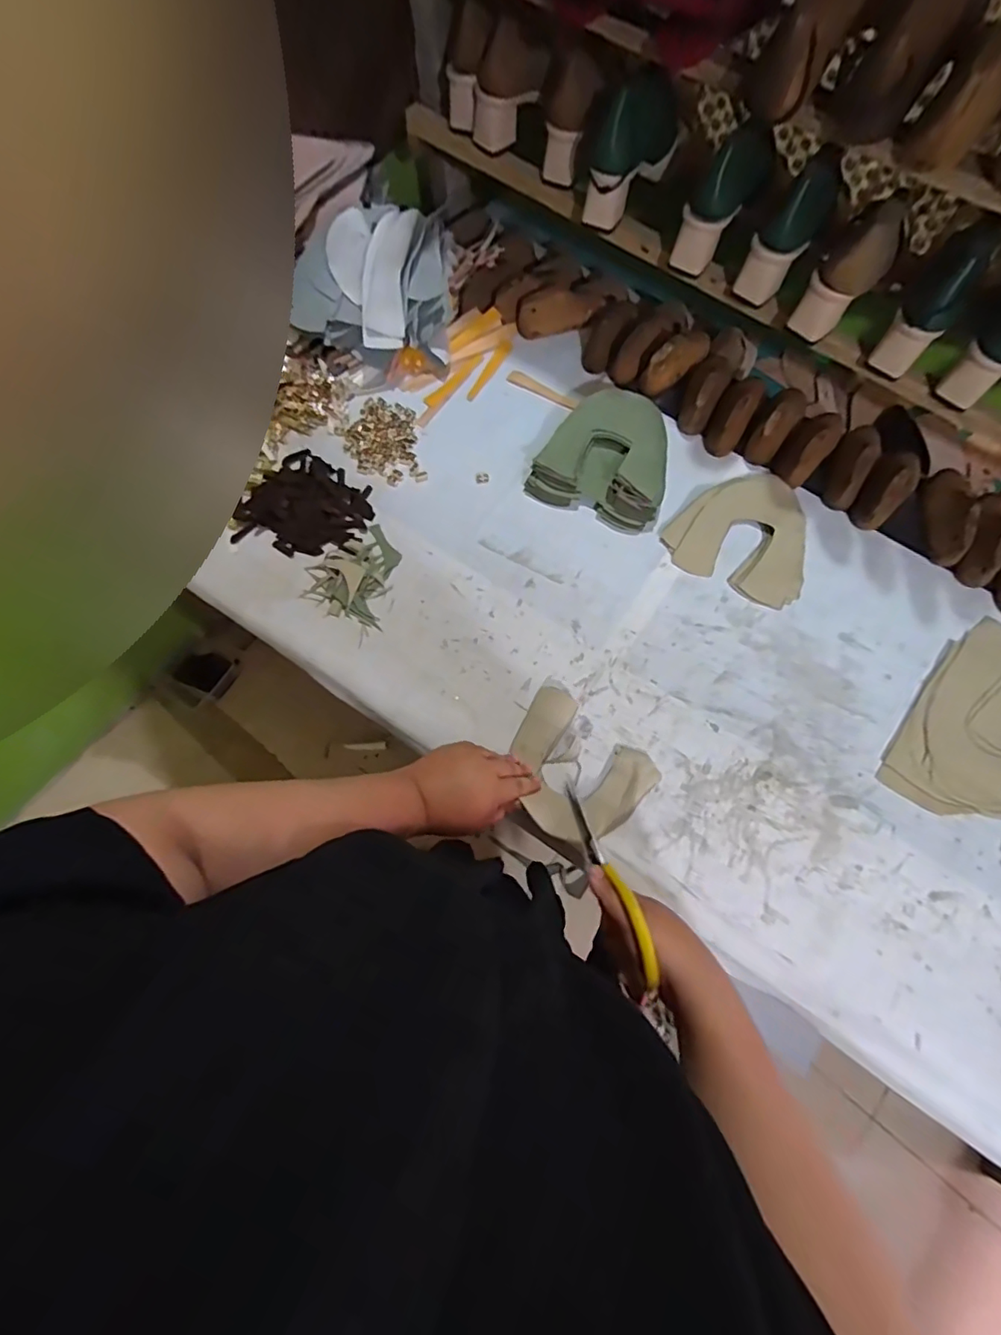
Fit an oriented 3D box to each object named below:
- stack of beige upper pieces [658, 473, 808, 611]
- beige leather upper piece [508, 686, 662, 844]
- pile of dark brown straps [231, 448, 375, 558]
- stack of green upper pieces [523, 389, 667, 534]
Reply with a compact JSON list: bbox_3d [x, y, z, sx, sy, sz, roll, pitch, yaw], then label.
[{"bbox_3d":[0.314,-0.175,0.721,0.170,0.022,0.163,26,72,9],"label":"stack of beige upper pieces"},{"bbox_3d":[0.076,0.109,0.612,0.161,0.053,0.139,39,75,13],"label":"beige leather upper piece"},{"bbox_3d":[-0.251,-0.208,0.732,0.158,0.020,0.147,0,70,0],"label":"pile of dark brown straps"},{"bbox_3d":[0.146,-0.283,0.746,0.169,0.045,0.183,23,72,8],"label":"stack of green upper pieces"}]

